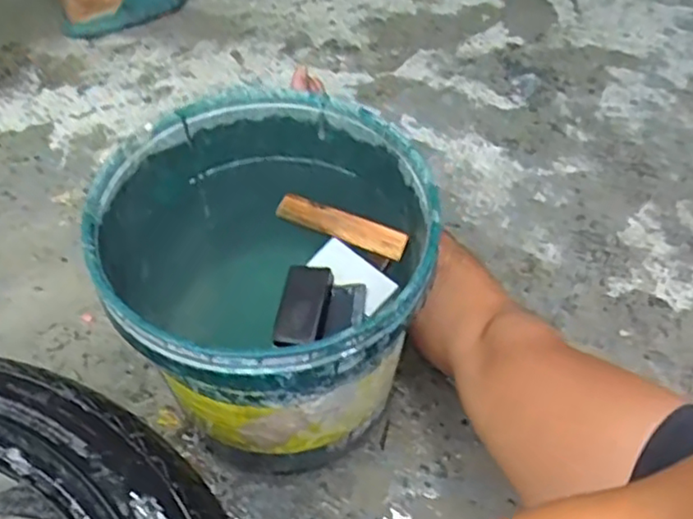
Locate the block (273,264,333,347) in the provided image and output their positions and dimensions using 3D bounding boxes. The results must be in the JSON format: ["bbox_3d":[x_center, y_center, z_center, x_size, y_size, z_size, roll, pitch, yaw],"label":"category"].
[{"bbox_3d":[-0.039,0.041,0.591,0.040,0.019,0.087,8,52,6],"label":"block"}]

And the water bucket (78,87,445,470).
[{"bbox_3d":[-0.076,0.042,0.684,0.296,0.295,0.297,0,52,0],"label":"water bucket"}]

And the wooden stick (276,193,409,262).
[{"bbox_3d":[-0.003,-0.037,0.656,0.136,0.014,0.031,21,55,16],"label":"wooden stick"}]

